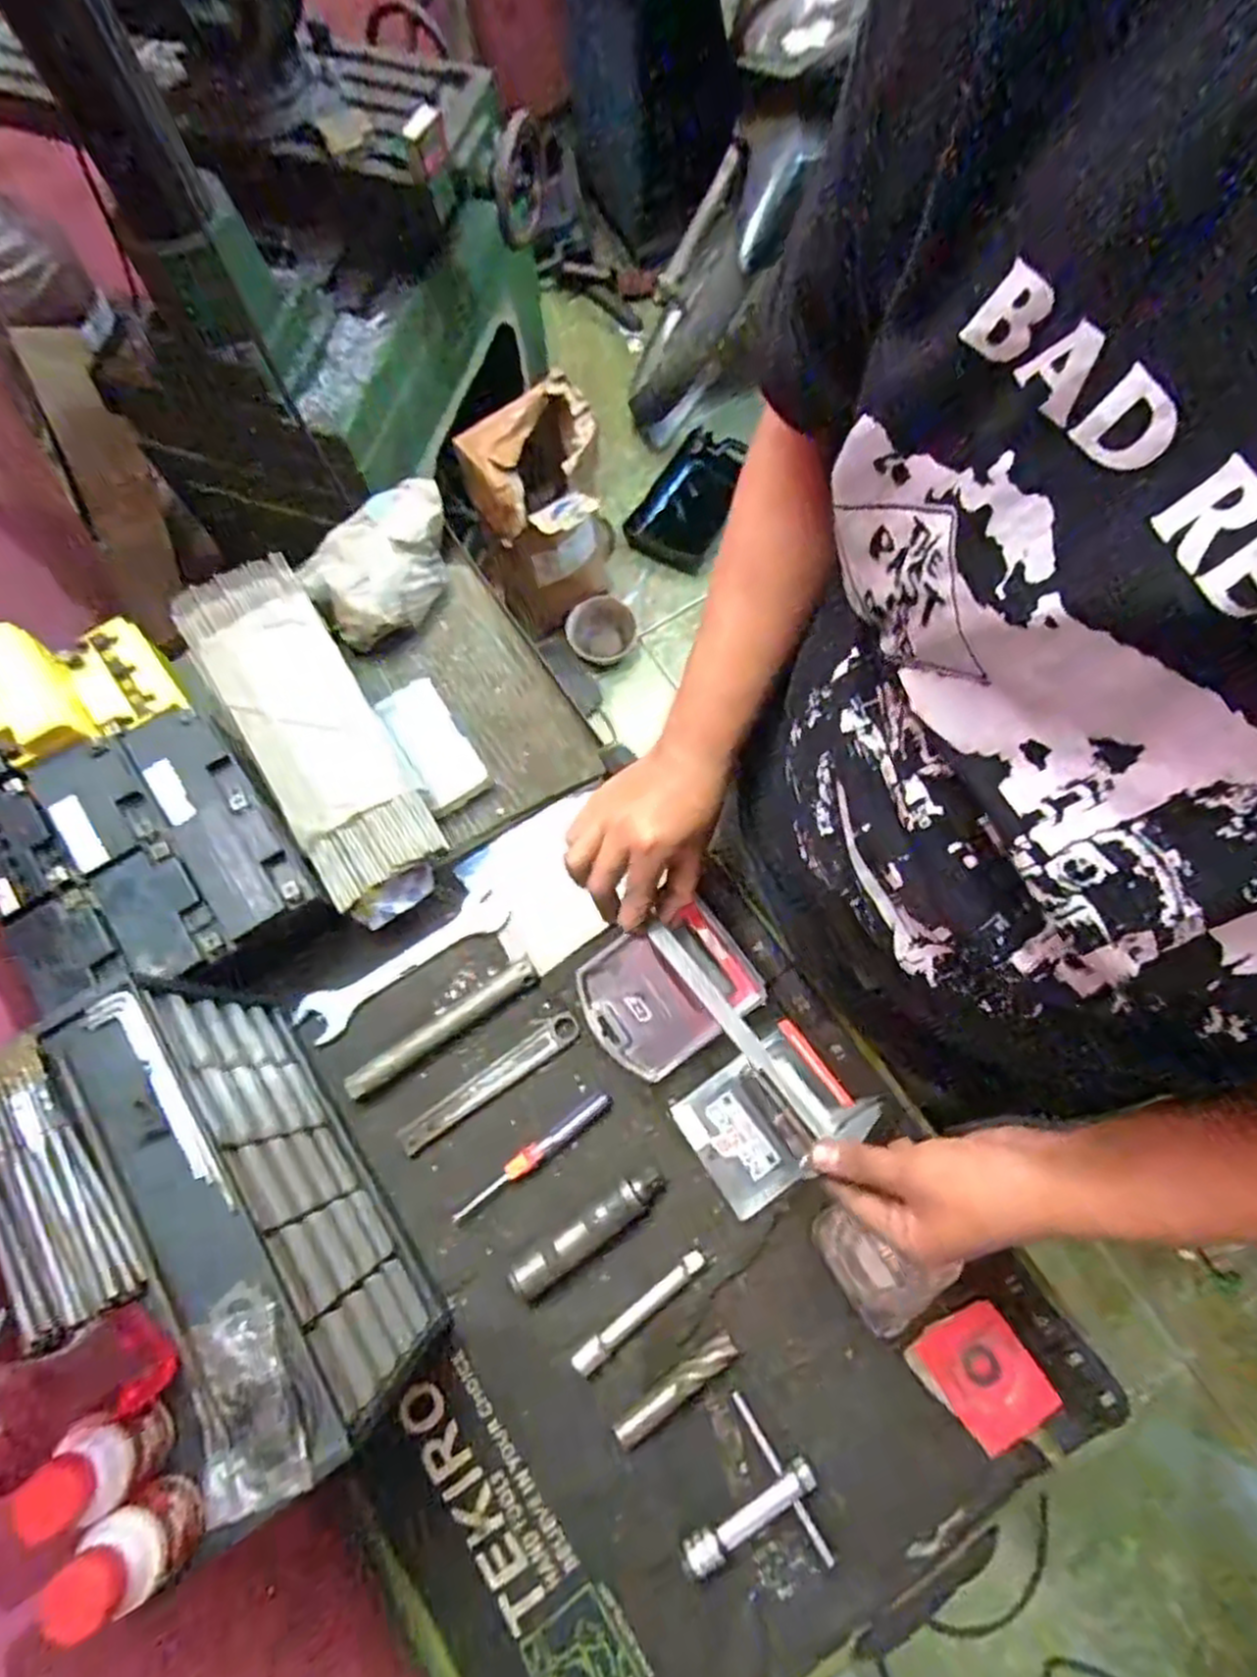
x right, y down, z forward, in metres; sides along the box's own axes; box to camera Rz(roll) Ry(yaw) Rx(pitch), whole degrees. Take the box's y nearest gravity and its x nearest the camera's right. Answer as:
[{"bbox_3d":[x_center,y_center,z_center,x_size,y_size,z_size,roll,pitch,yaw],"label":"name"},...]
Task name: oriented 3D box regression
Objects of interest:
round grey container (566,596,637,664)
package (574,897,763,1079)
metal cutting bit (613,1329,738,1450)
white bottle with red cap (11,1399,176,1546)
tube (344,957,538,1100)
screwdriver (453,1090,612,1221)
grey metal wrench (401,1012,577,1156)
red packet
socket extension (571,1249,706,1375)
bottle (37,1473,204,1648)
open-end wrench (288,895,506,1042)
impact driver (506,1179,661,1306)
[{"bbox_3d":[-0.060,-0.445,1.606,0.151,0.067,0.134,-14,73,-3],"label":"round grey container"},{"bbox_3d":[0.032,0.128,0.657,0.139,0.024,0.113,-34,75,-8],"label":"package"},{"bbox_3d":[0.036,0.410,0.568,0.103,0.016,0.019,-34,75,-8],"label":"metal cutting bit"},{"bbox_3d":[-0.253,0.300,0.364,0.032,0.063,0.039,-33,75,-8],"label":"white bottle with red cap"},{"bbox_3d":[-0.158,0.161,0.649,0.178,0.020,0.022,-33,75,-8],"label":"tube"},{"bbox_3d":[-0.077,0.258,0.624,0.150,0.011,0.017,-35,75,-9],"label":"screwdriver"},{"bbox_3d":[-0.118,0.206,0.649,0.171,0.008,0.025,-34,75,-9],"label":"grey metal wrench"},{"bbox_3d":[0.270,0.402,0.572,0.072,0.010,0.085,-28,75,-7],"label":"red packet"},{"bbox_3d":[0.009,0.363,0.585,0.121,0.015,0.016,-35,75,-9],"label":"socket extension"},{"bbox_3d":[-0.229,0.329,0.351,0.034,0.068,0.038,-38,76,-9],"label":"bottle"},{"bbox_3d":[-0.201,0.112,0.677,0.193,0.005,0.041,-33,75,-8],"label":"open-end wrench"},{"bbox_3d":[-0.031,0.308,0.596,0.130,0.029,0.027,-35,75,-9],"label":"impact driver"}]

